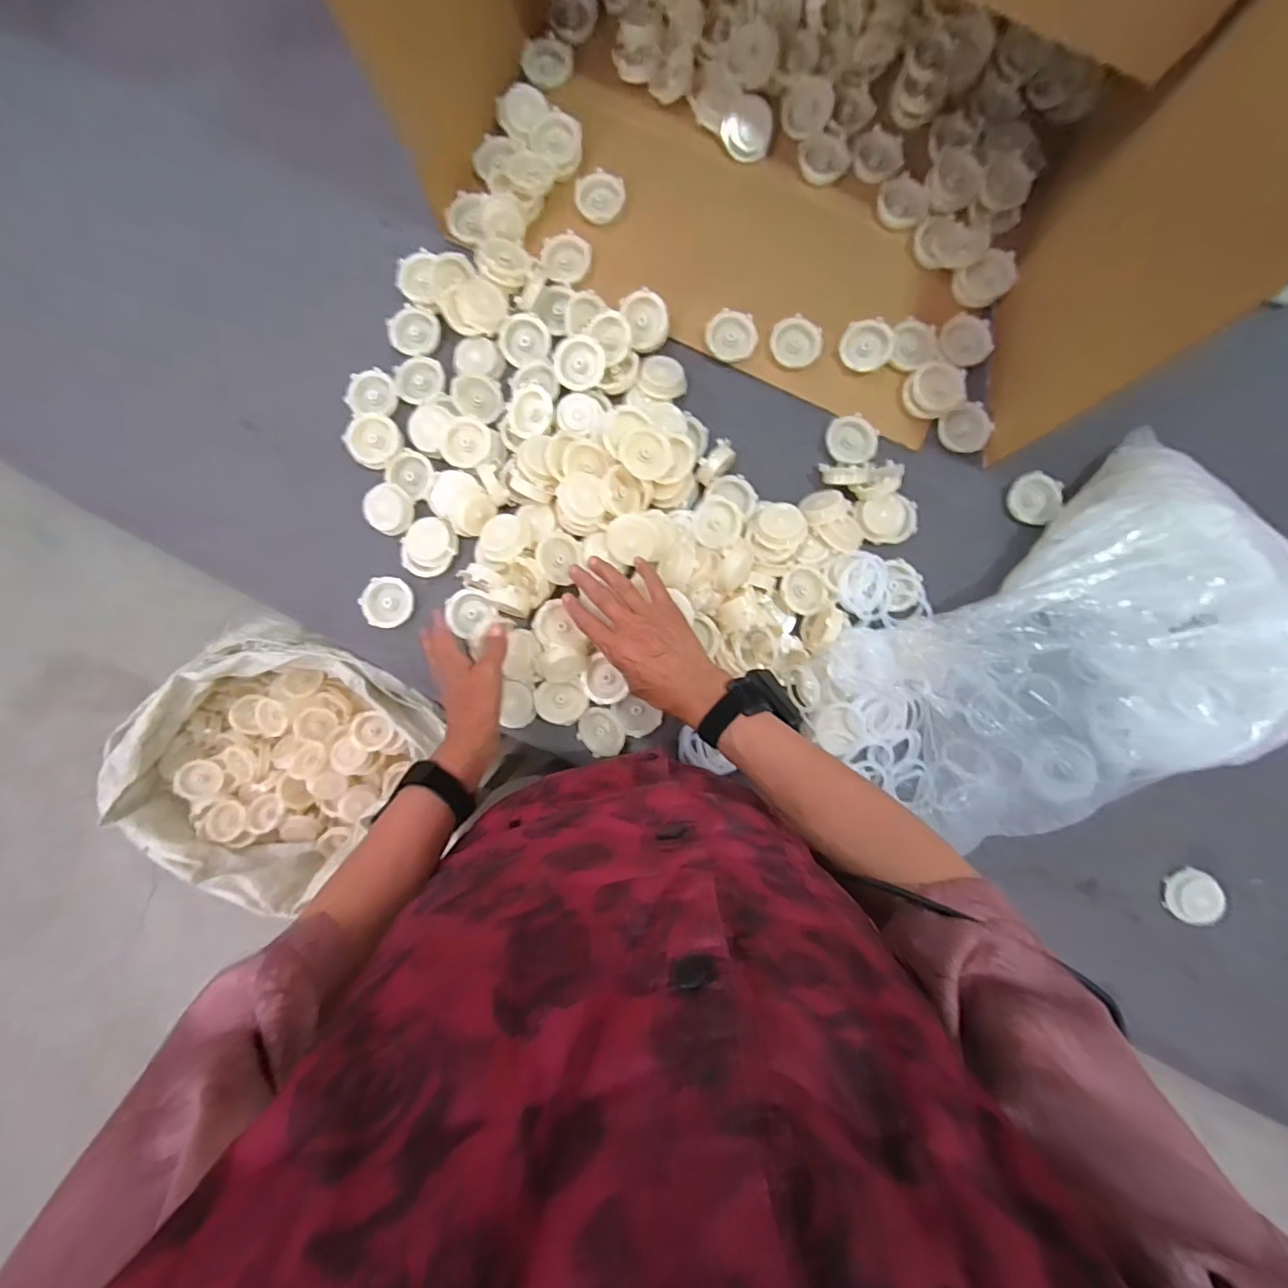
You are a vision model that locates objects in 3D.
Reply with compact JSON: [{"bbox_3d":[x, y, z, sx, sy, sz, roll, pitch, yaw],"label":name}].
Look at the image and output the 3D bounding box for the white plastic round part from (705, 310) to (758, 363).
[{"bbox_3d":[0.104,-0.365,0.648,0.060,0.022,0.053,-3,89,1],"label":"white plastic round part"}]

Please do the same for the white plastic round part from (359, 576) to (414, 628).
[{"bbox_3d":[-0.298,-0.048,0.634,0.056,0.020,0.057,0,89,1],"label":"white plastic round part"}]

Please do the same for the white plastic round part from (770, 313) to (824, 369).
[{"bbox_3d":[0.181,-0.358,0.650,0.059,0.010,0.056,13,102,3],"label":"white plastic round part"}]

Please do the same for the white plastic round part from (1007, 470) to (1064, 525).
[{"bbox_3d":[0.467,-0.174,0.653,0.055,0.012,0.057,8,106,7],"label":"white plastic round part"}]

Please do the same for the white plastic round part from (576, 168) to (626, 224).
[{"bbox_3d":[-0.053,-0.536,0.654,0.056,0.011,0.053,0,89,1],"label":"white plastic round part"}]

